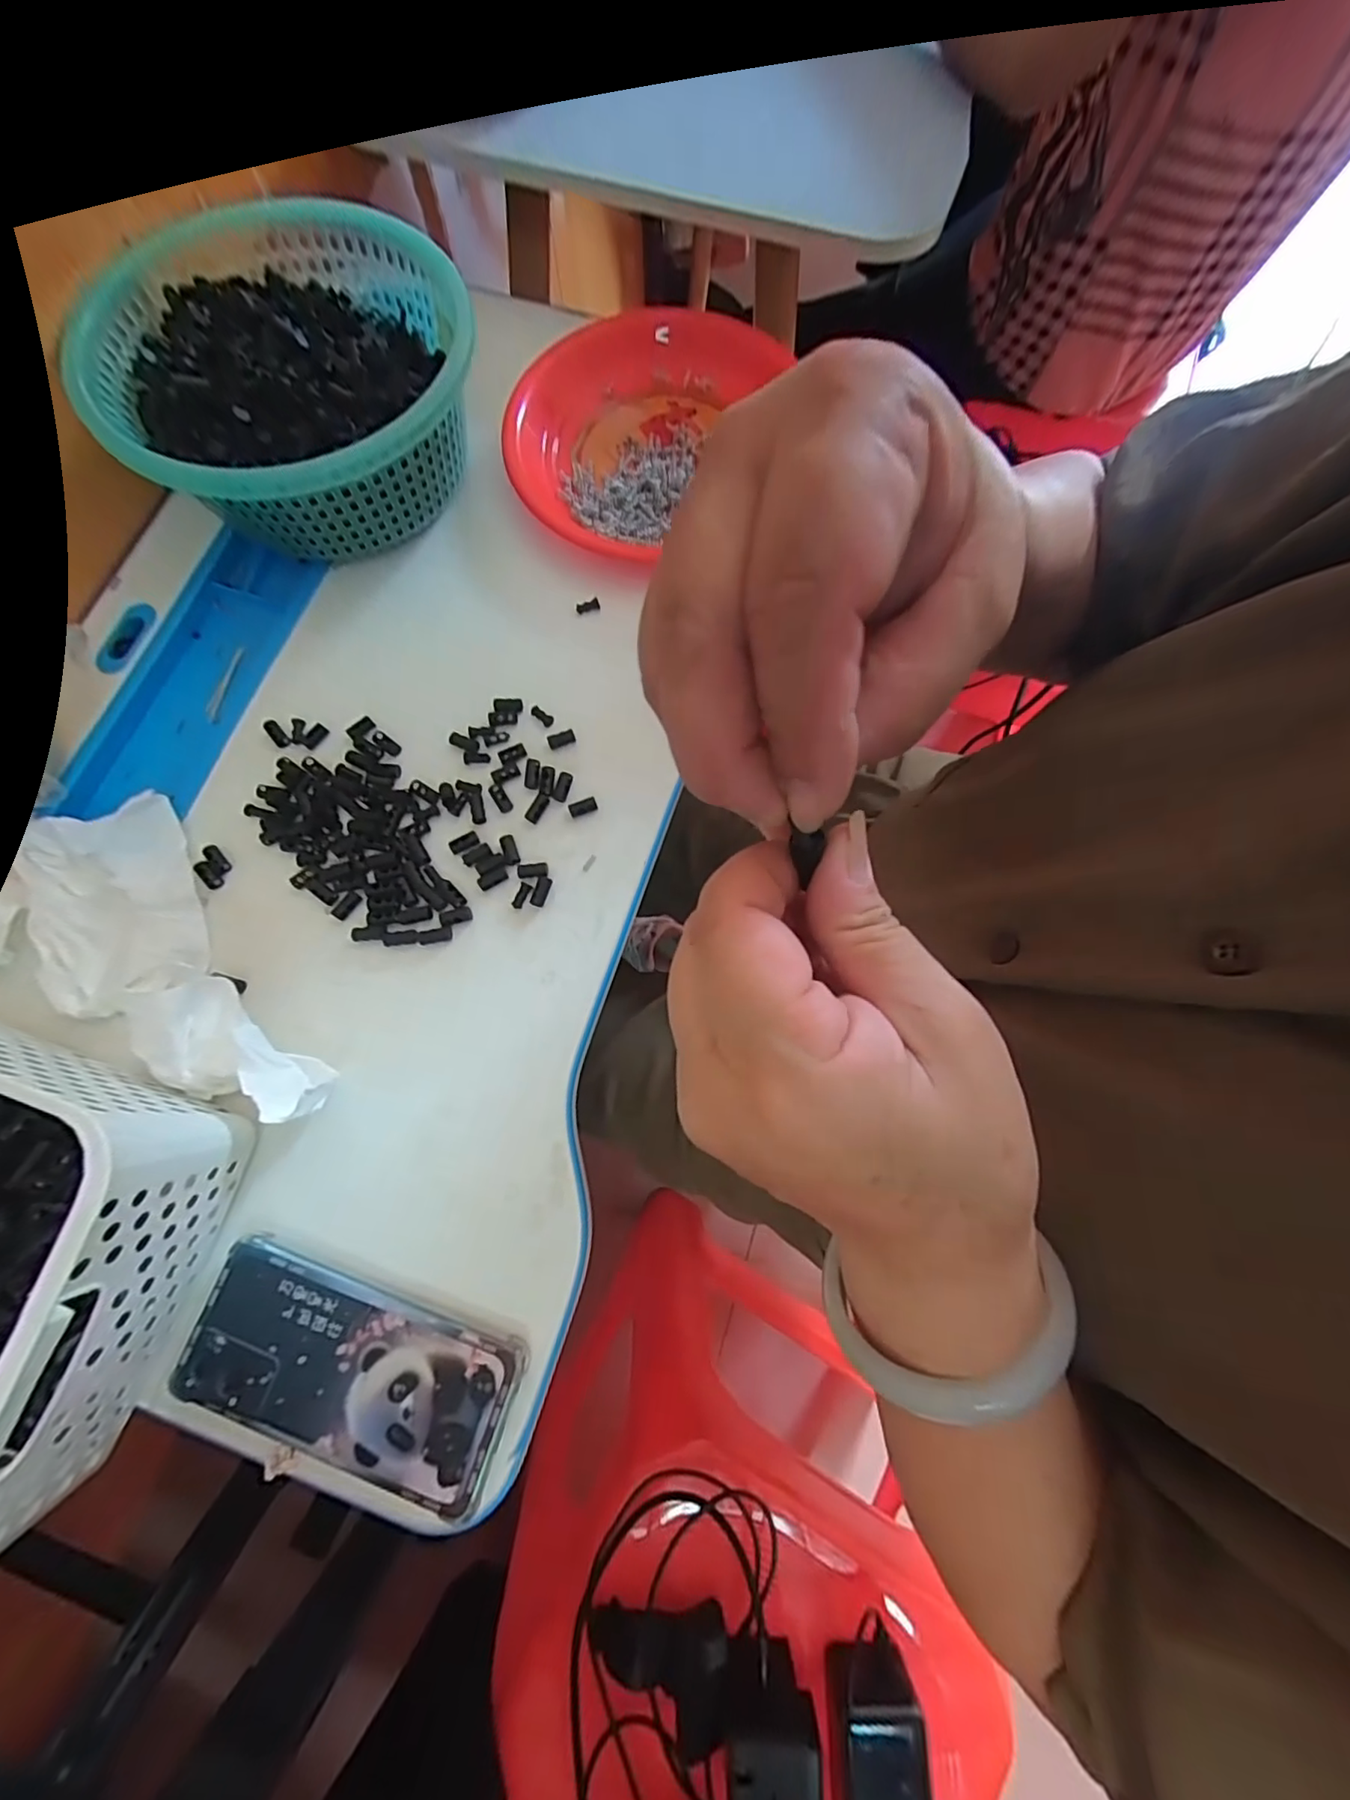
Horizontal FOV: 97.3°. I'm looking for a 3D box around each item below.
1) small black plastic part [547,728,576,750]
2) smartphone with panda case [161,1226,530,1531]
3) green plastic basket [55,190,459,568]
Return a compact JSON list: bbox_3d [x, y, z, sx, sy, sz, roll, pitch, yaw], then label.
[{"bbox_3d":[-0.074,-0.105,0.385,0.018,0.004,0.007,-23,75,-4],"label":"small black plastic part"},{"bbox_3d":[-0.164,0.236,0.299,0.164,0.013,0.079,19,76,7],"label":"smartphone with panda case"},{"bbox_3d":[-0.247,-0.346,0.410,0.230,0.083,0.237,-7,74,0],"label":"green plastic basket"}]

